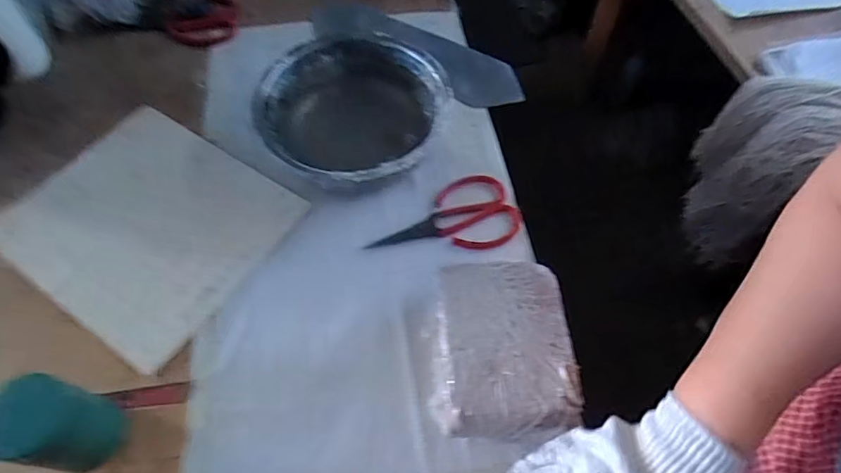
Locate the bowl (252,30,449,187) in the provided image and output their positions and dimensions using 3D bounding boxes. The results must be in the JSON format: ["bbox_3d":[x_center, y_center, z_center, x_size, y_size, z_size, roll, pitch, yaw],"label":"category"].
[{"bbox_3d":[-0.073,-0.147,0.591,0.207,0.073,0.202,0,59,0],"label":"bowl"}]

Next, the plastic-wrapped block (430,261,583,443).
[{"bbox_3d":[0.071,0.101,0.456,0.119,0.060,0.154,-1,61,-1],"label":"plastic-wrapped block"}]

